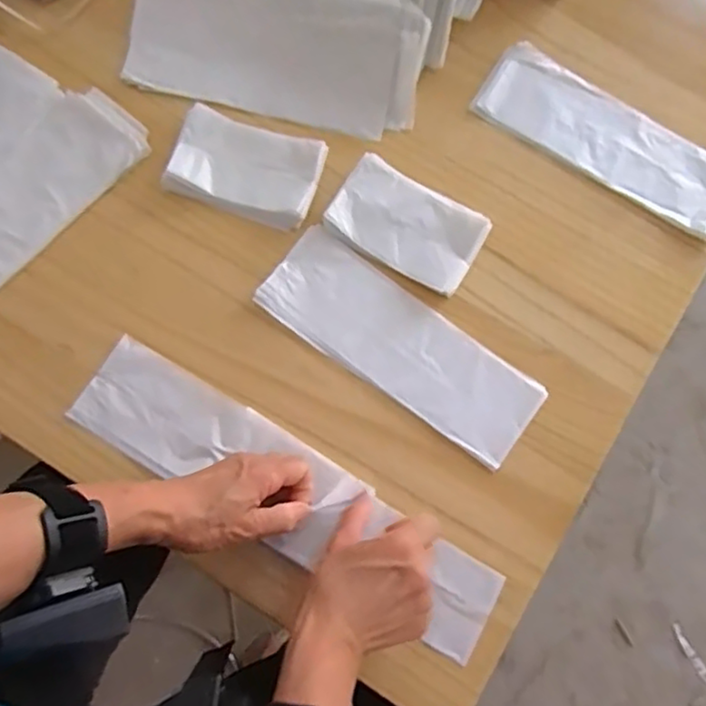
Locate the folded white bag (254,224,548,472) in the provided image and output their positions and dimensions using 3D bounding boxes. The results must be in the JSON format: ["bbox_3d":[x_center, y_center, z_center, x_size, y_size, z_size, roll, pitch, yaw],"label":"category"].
[{"bbox_3d":[0.040,-0.007,0.574,0.249,0.006,0.087,36,77,8],"label":"folded white bag"}]

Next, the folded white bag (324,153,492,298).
[{"bbox_3d":[0.048,-0.115,0.594,0.131,0.011,0.083,30,76,6],"label":"folded white bag"}]

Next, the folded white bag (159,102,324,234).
[{"bbox_3d":[-0.097,-0.168,0.596,0.130,0.017,0.082,18,75,3],"label":"folded white bag"}]

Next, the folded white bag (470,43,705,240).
[{"bbox_3d":[0.245,-0.205,0.637,0.254,0.009,0.093,31,76,7],"label":"folded white bag"}]

